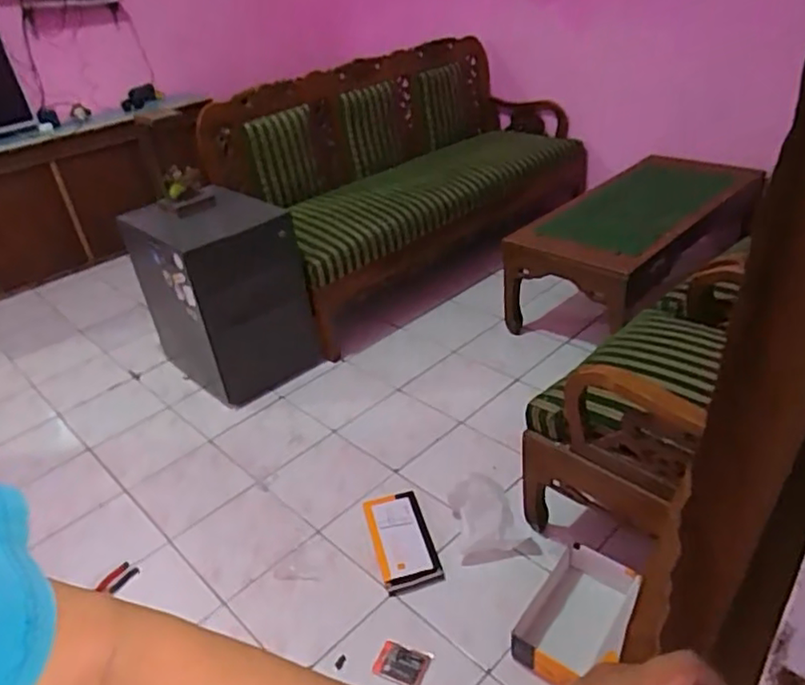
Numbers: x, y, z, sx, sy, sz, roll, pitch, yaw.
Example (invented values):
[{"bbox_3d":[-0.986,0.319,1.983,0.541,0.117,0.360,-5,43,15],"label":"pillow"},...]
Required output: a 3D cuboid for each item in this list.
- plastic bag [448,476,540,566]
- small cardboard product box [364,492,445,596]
[{"bbox_3d":[0.233,0.465,1.677,0.189,0.083,0.234,-8,32,-3],"label":"plastic bag"},{"bbox_3d":[-0.003,0.515,1.688,0.152,0.050,0.315,-12,32,-9],"label":"small cardboard product box"}]

